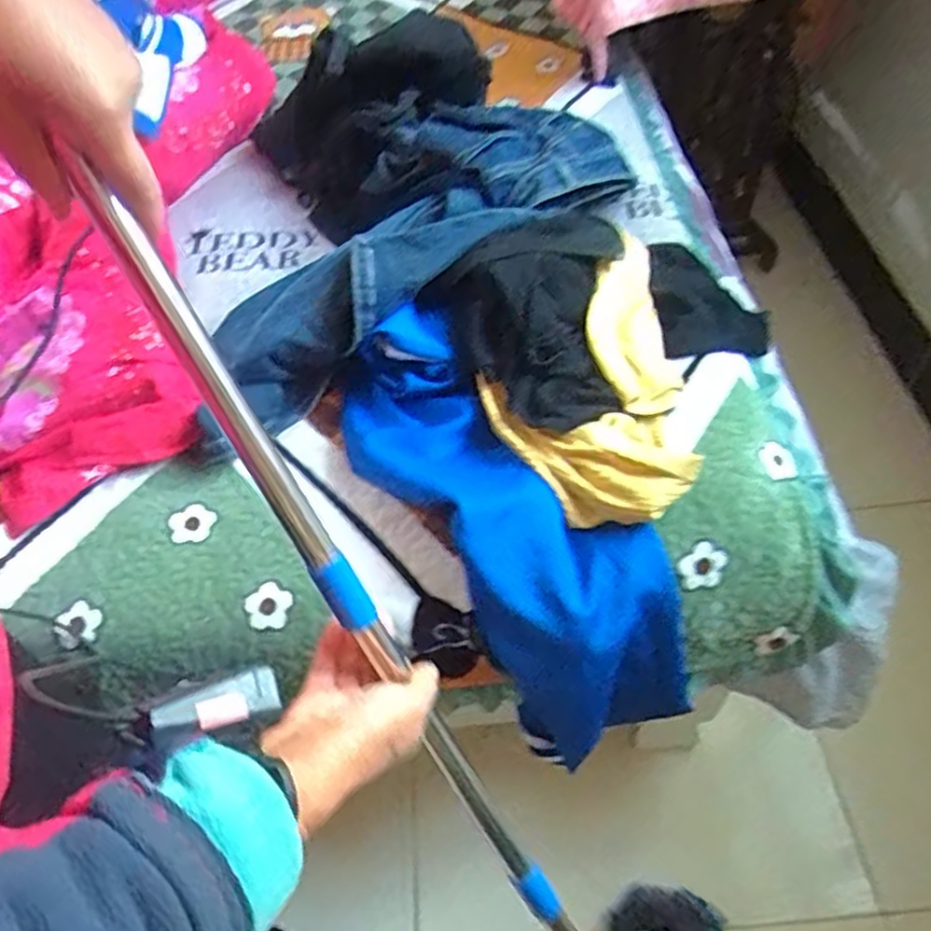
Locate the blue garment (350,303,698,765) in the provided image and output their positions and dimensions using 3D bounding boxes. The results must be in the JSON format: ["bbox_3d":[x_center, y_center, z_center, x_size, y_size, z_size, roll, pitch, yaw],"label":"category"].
[{"bbox_3d":[0.032,0.069,0.733,0.159,0.214,0.452,-35,75,-20],"label":"blue garment"}]

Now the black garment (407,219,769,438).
[{"bbox_3d":[0.162,-0.171,0.773,0.365,0.116,0.236,-27,55,-15],"label":"black garment"}]

